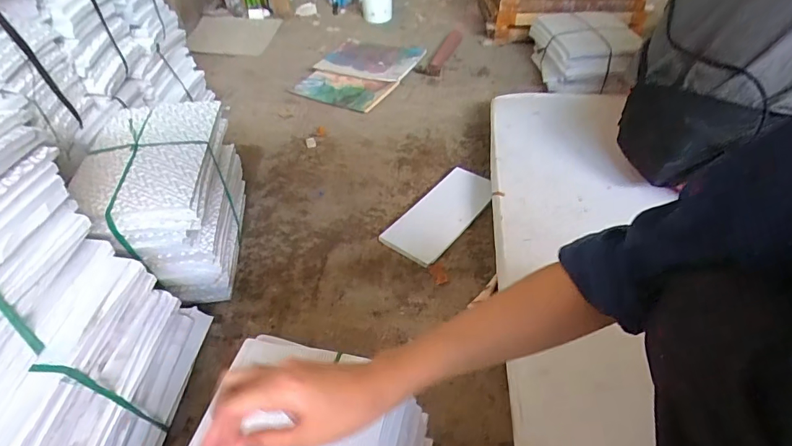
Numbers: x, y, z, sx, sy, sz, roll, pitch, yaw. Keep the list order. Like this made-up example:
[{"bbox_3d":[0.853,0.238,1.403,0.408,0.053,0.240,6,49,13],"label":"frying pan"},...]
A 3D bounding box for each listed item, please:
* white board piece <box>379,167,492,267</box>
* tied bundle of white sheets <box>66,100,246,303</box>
[{"bbox_3d":[0.096,-0.023,0.892,0.107,0.018,0.271,37,54,17],"label":"white board piece"},{"bbox_3d":[-0.384,-0.039,0.771,0.184,0.215,0.280,-7,46,-3],"label":"tied bundle of white sheets"}]

